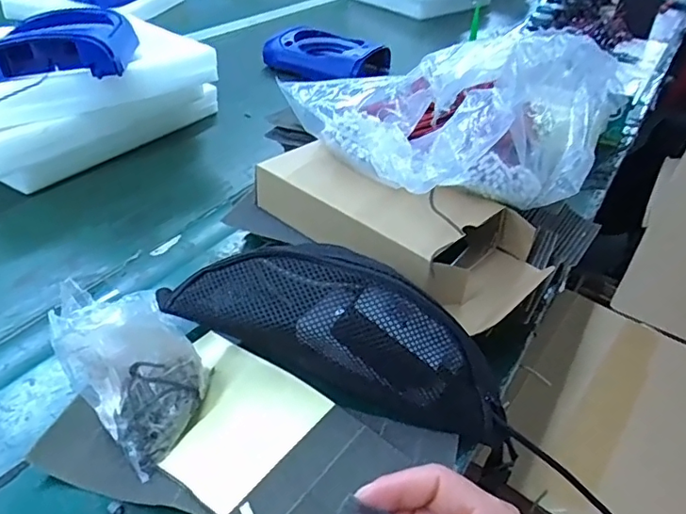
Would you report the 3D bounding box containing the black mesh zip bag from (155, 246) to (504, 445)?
[{"bbox_3d":[-0.004,0.059,0.457,0.287,0.100,0.063,14,37,13],"label":"black mesh zip bag"}]

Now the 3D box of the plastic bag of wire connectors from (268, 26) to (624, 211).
[{"bbox_3d":[0.116,-0.152,0.559,0.258,0.127,0.257,-13,41,-21],"label":"plastic bag of wire connectors"}]

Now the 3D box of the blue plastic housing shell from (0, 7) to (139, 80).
[{"bbox_3d":[-0.362,-0.278,0.718,0.161,0.047,0.175,-2,38,-9],"label":"blue plastic housing shell"}]

